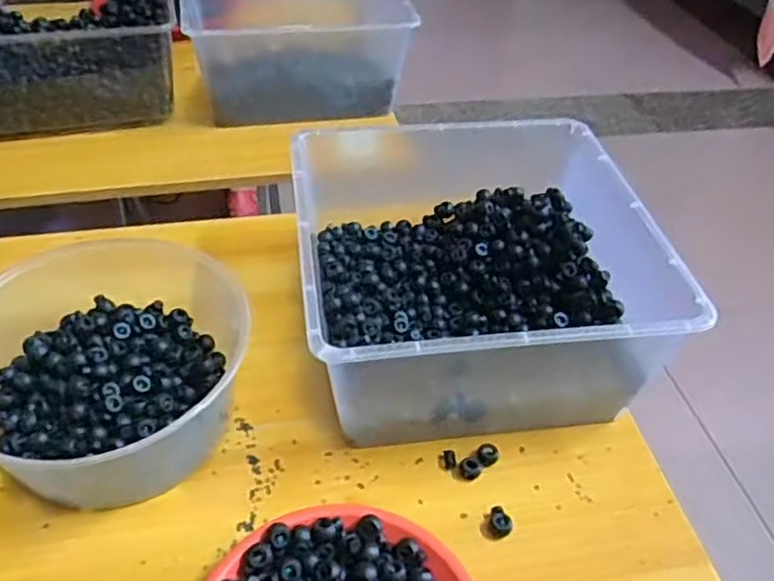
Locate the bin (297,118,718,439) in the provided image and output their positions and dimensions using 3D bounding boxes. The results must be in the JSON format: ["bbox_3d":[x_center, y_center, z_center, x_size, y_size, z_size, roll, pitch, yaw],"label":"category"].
[{"bbox_3d":[0.073,-0.009,0.651,0.301,0.150,0.289,-4,43,-8],"label":"bin"}]

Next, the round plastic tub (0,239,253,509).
[{"bbox_3d":[-0.229,0.061,0.568,0.226,0.098,0.228,2,43,-2],"label":"round plastic tub"}]

